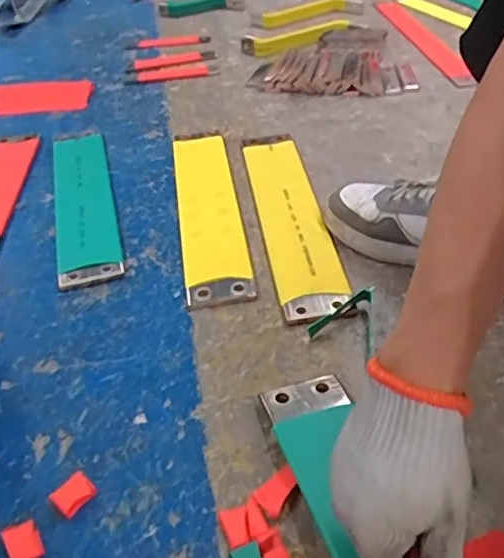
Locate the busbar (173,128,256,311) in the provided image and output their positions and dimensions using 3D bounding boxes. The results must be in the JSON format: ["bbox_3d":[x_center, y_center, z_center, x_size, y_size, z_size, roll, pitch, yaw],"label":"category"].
[{"bbox_3d":[-0.061,-0.106,0.794,0.082,0.022,0.380,-8,41,-3],"label":"busbar"}]

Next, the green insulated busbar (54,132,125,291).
[{"bbox_3d":[-0.239,-0.121,0.828,0.078,0.016,0.371,-13,42,-9],"label":"green insulated busbar"}]

